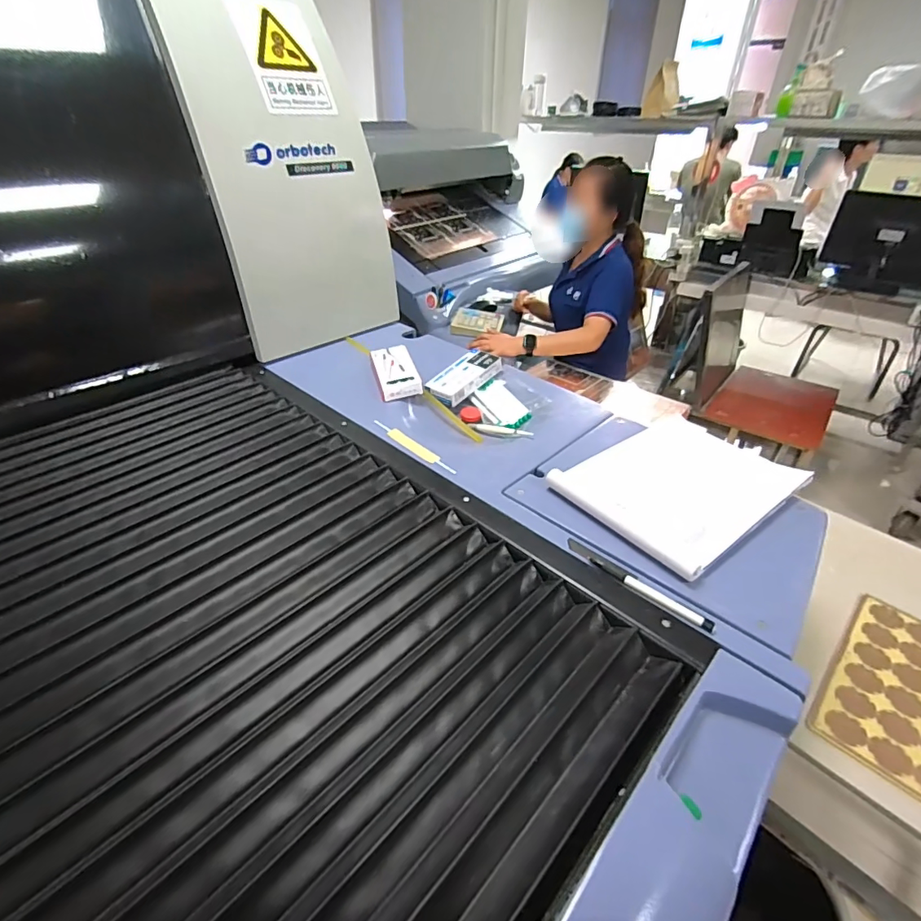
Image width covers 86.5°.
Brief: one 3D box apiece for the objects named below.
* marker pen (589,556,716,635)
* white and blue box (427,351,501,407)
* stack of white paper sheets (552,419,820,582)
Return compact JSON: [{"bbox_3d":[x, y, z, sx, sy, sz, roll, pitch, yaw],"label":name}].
[{"bbox_3d":[0.200,0.139,0.522,0.138,0.009,0.015,29,44,34],"label":"marker pen"},{"bbox_3d":[0.005,-0.157,0.921,0.070,0.029,0.154,30,56,32],"label":"white and blue box"},{"bbox_3d":[0.302,0.027,0.667,0.288,0.029,0.212,-22,42,-29],"label":"stack of white paper sheets"}]

